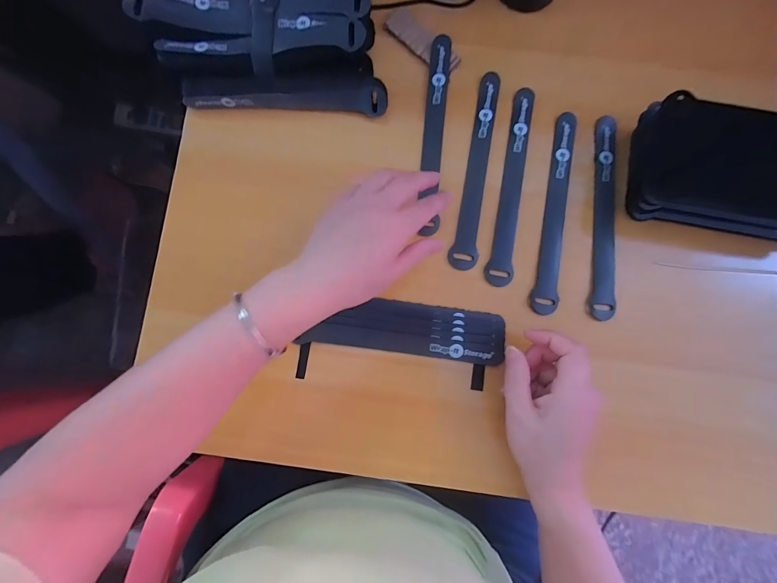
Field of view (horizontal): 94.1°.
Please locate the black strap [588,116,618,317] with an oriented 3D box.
[{"bbox_3d":[0.209,-0.074,0.349,0.022,0.006,0.201,7,80,7],"label":"black strap"}]

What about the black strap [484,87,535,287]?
[{"bbox_3d":[0.124,-0.108,0.360,0.024,0.004,0.209,12,79,1],"label":"black strap"}]

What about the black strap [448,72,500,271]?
[{"bbox_3d":[0.090,-0.123,0.362,0.025,0.004,0.207,11,80,5],"label":"black strap"}]

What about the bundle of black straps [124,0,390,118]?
[{"bbox_3d":[-0.124,-0.257,0.352,0.231,0.046,0.145,1,79,-1],"label":"bundle of black straps"}]

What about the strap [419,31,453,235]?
[{"bbox_3d":[0.047,-0.160,0.367,0.021,0.008,0.209,5,83,0],"label":"strap"}]

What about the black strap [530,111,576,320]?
[{"bbox_3d":[0.162,-0.080,0.348,0.022,0.004,0.203,11,79,1],"label":"black strap"}]

